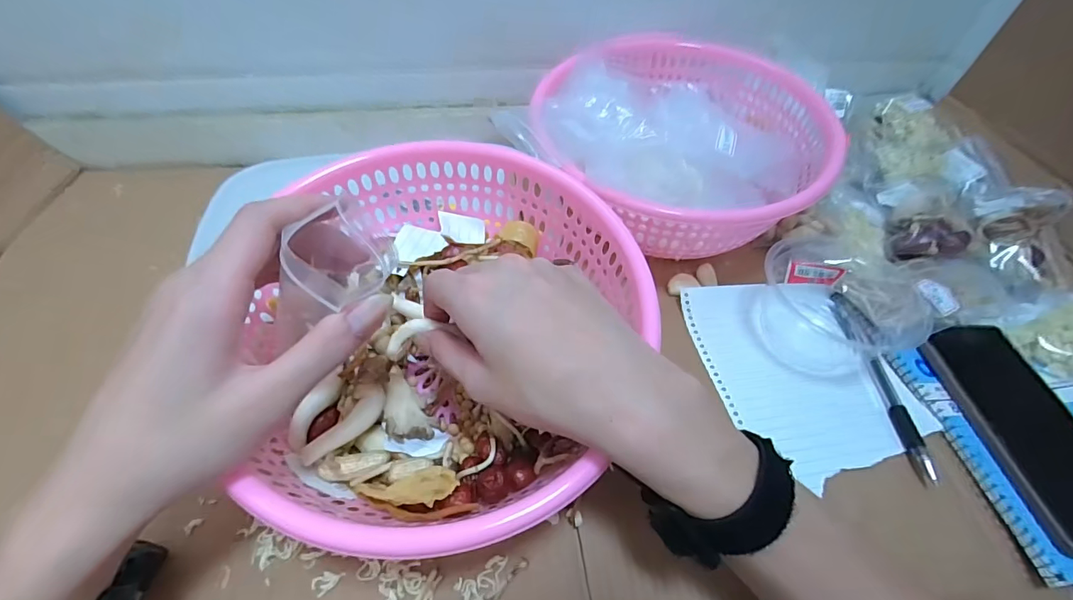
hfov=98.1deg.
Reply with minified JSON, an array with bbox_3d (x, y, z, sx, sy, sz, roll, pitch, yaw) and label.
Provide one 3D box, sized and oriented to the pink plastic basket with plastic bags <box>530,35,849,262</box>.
[{"bbox_3d":[0.122,-0.143,0.419,0.235,0.087,0.236,2,56,-3],"label":"pink plastic basket with plastic bags"}]

